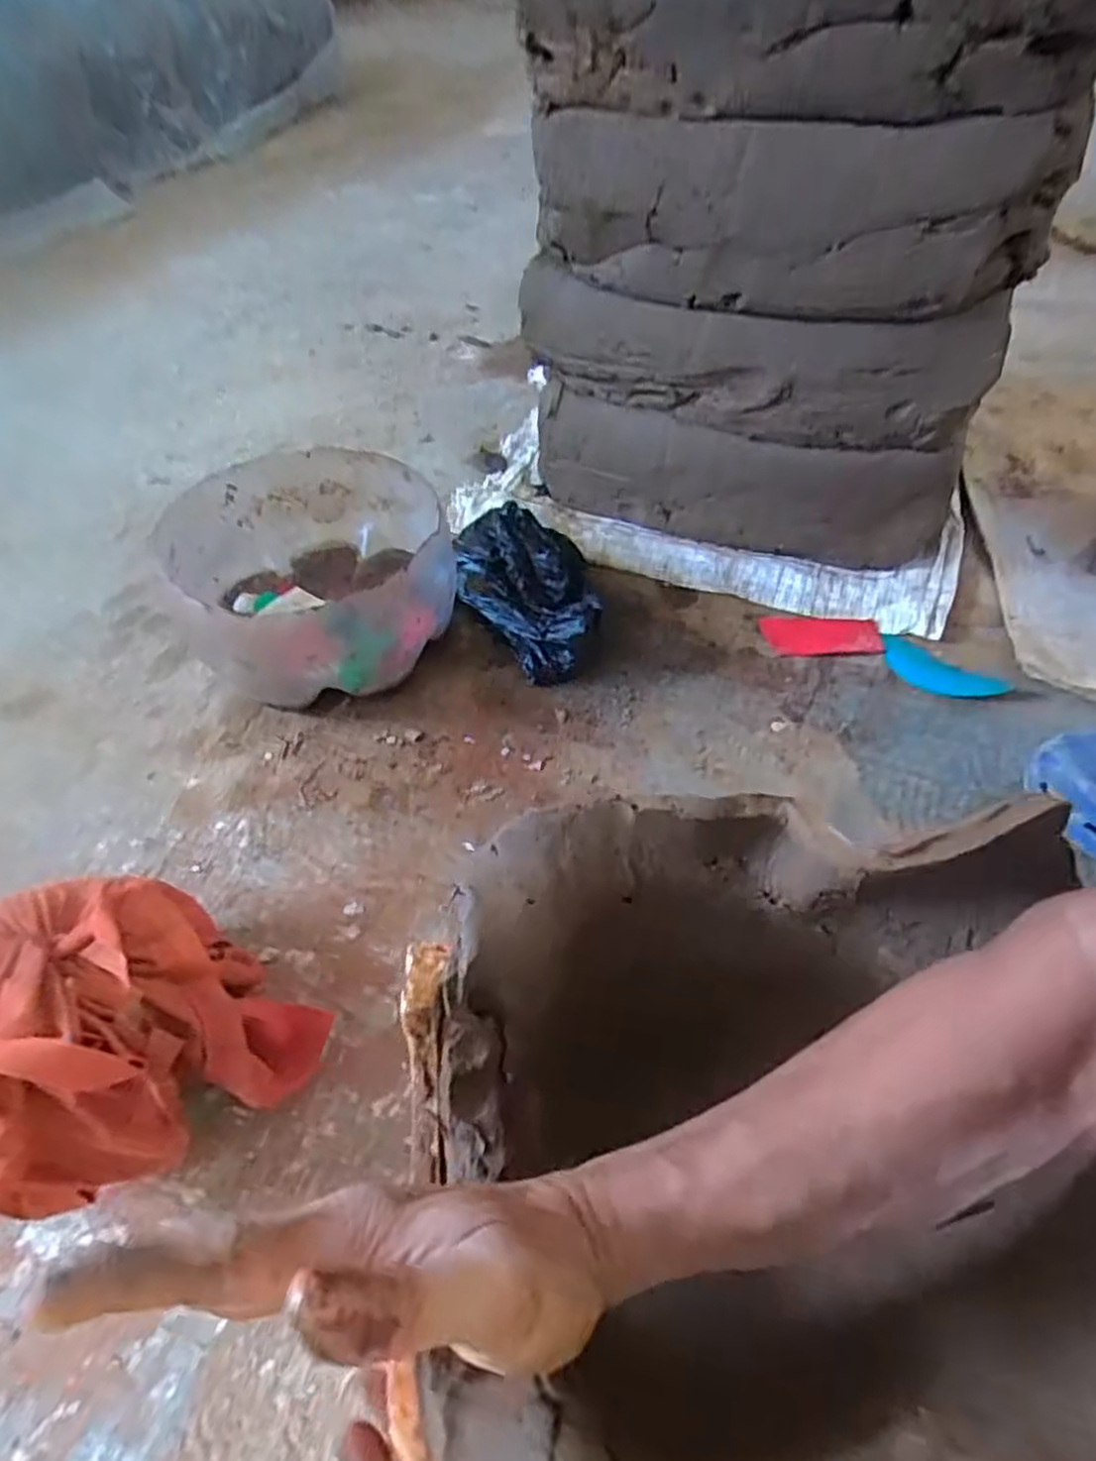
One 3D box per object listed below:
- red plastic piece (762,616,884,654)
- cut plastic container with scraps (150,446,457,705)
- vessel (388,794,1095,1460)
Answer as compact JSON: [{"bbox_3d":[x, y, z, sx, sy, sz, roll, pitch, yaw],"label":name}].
[{"bbox_3d":[0.262,-0.092,0.730,0.107,0.010,0.049,0,49,1],"label":"red plastic piece"},{"bbox_3d":[-0.209,-0.136,0.700,0.227,0.131,0.243,0,49,1],"label":"cut plastic container with scraps"},{"bbox_3d":[0.109,0.188,0.344,0.324,0.157,0.290,-6,49,-5],"label":"vessel"}]

